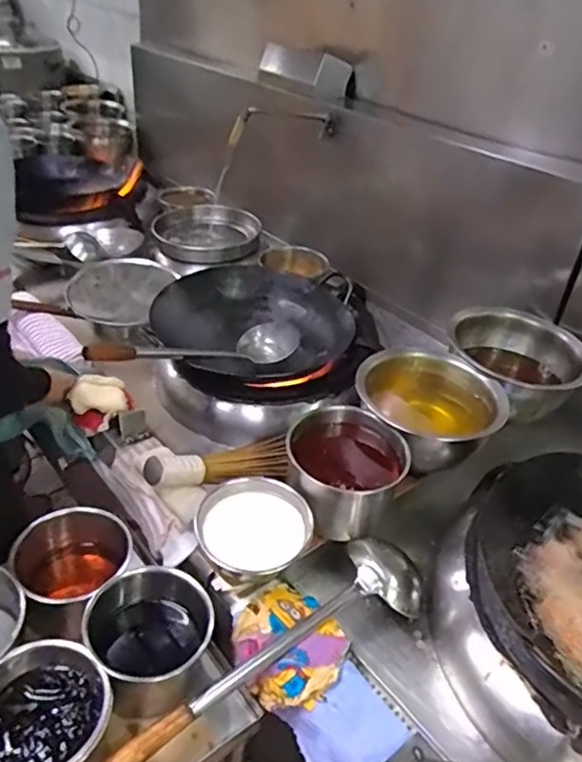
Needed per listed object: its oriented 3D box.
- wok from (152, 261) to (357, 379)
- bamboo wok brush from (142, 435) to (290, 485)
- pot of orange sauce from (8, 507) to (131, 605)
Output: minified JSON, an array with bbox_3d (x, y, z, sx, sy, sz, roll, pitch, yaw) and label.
[{"bbox_3d":[-0.083,-0.137,1.315,0.405,0.097,0.408,4,36,-3],"label":"wok"},{"bbox_3d":[-0.124,0.139,0.991,0.261,0.058,0.080,0,32,-39],"label":"bamboo wok brush"},{"bbox_3d":[-0.305,0.278,0.834,0.152,0.134,0.154,4,36,-3],"label":"pot of orange sauce"}]

